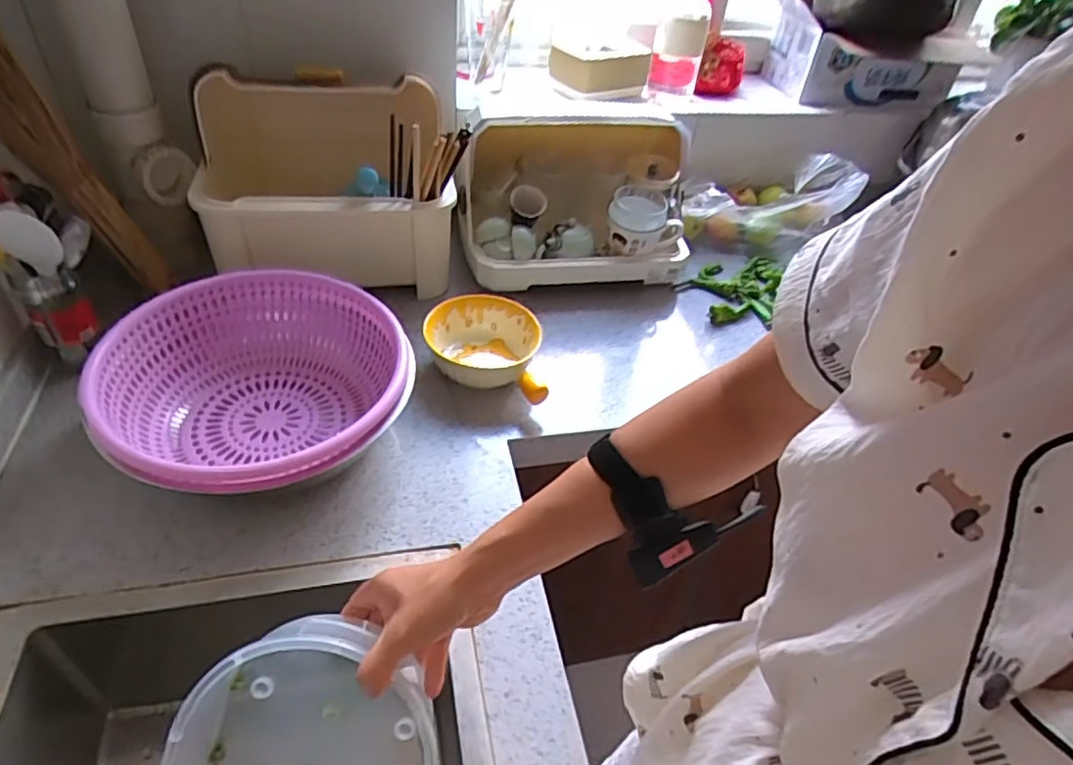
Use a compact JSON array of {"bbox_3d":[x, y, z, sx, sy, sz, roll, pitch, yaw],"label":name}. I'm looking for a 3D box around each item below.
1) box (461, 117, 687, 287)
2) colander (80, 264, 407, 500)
[{"bbox_3d":[0.068,-0.282,0.983,0.361,0.209,0.172,-4,43,-12],"label":"box"},{"bbox_3d":[-0.298,0.013,0.713,0.308,0.112,0.308,-5,43,-12],"label":"colander"}]

